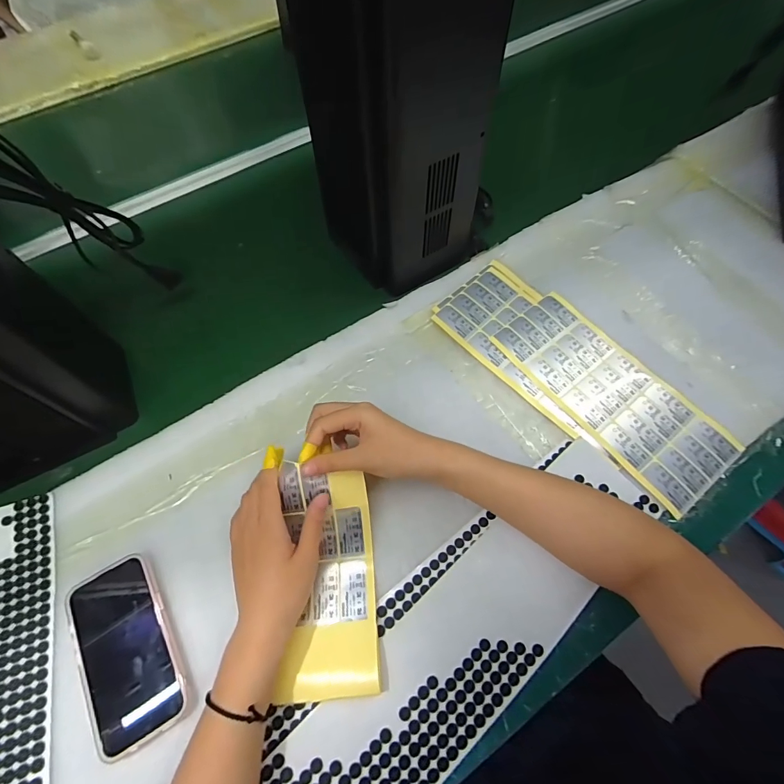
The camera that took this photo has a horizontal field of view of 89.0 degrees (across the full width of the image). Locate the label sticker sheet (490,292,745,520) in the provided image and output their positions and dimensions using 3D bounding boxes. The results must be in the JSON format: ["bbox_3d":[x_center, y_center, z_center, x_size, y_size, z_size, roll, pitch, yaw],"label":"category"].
[{"bbox_3d":[0.252,-0.001,0.466,0.115,0.009,0.272,-34,69,-14],"label":"label sticker sheet"}]

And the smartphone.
[{"bbox_3d":[-0.240,0.231,0.360,0.076,0.011,0.149,-30,68,-12],"label":"smartphone"}]

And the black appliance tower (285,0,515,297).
[{"bbox_3d":[0.004,-0.296,0.431,0.142,0.332,0.171,-33,69,-14],"label":"black appliance tower"}]

